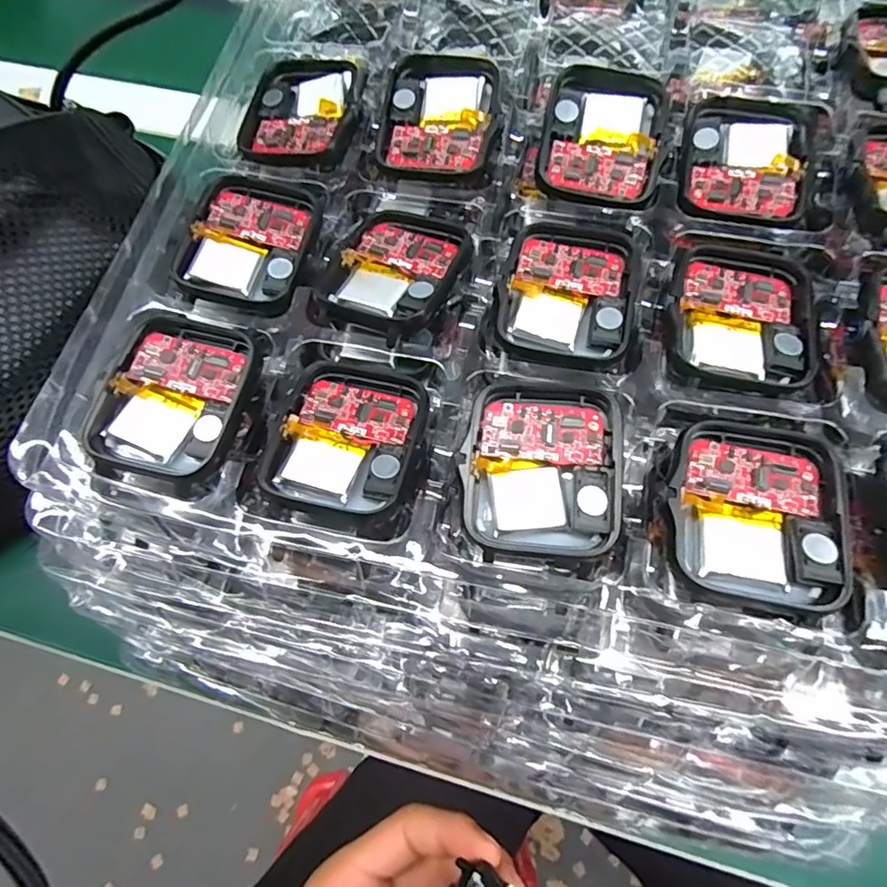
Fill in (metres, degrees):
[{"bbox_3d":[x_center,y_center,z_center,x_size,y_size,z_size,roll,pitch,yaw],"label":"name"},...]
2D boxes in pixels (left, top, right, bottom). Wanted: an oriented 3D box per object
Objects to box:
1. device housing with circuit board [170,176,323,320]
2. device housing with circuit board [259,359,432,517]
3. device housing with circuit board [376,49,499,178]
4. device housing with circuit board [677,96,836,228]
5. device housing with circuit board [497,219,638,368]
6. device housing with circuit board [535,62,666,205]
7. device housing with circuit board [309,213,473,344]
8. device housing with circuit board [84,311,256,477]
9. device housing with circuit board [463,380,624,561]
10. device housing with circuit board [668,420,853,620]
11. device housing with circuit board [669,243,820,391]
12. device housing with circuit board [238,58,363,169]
[{"bbox_3d":[-0.059,-0.062,0.163,0.037,0.008,0.047,11,69,6],"label":"device housing with circuit board"},{"bbox_3d":[-0.025,-0.003,0.139,0.038,0.009,0.043,15,69,7],"label":"device housing with circuit board"},{"bbox_3d":[-0.001,-0.110,0.173,0.037,0.015,0.044,10,68,5],"label":"device housing with circuit board"},{"bbox_3d":[0.095,-0.088,0.162,0.039,0.006,0.046,15,69,7],"label":"device housing with circuit board"},{"bbox_3d":[0.036,-0.044,0.153,0.037,0.007,0.045,12,69,6],"label":"device housing with circuit board"},{"bbox_3d":[0.050,-0.098,0.167,0.036,0.005,0.042,10,87,1],"label":"device housing with circuit board"},{"bbox_3d":[-0.014,-0.052,0.156,0.036,0.008,0.045,26,71,11],"label":"device housing with circuit board"},{"bbox_3d":[-0.070,-0.014,0.141,0.036,0.008,0.044,15,69,7],"label":"device housing with circuit board"},{"bbox_3d":[0.025,0.006,0.132,0.037,0.008,0.043,9,68,5],"label":"device housing with circuit board"},{"bbox_3d":[0.073,0.015,0.124,0.036,0.008,0.044,11,69,6],"label":"device housing with circuit board"},{"bbox_3d":[0.083,-0.035,0.146,0.039,0.005,0.042,14,69,7],"label":"device housing with circuit board"},{"bbox_3d":[-0.048,-0.115,0.181,0.039,0.008,0.048,10,68,5],"label":"device housing with circuit board"}]

